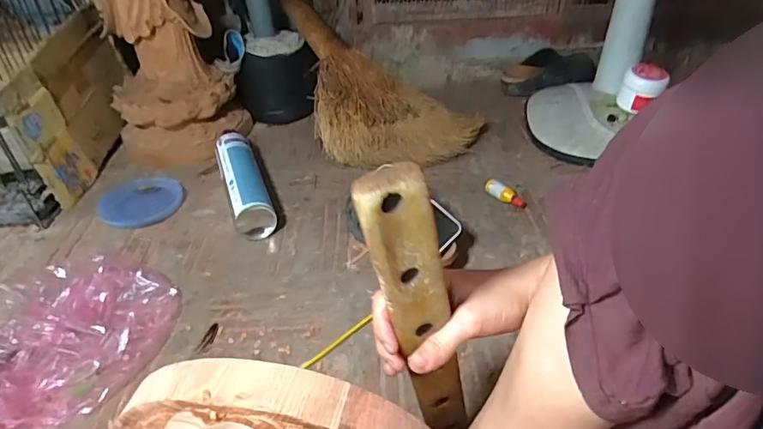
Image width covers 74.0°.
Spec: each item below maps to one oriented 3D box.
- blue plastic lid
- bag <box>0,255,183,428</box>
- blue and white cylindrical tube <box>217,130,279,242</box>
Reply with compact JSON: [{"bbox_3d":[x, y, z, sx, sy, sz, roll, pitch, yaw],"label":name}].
[{"bbox_3d":[-0.413,-0.028,0.875,0.131,0.023,0.122,-2,37,1],"label":"blue plastic lid"},{"bbox_3d":[-0.381,0.141,0.627,0.245,0.077,0.197,-24,42,-26],"label":"bag"},{"bbox_3d":[-0.237,-0.054,0.873,0.062,0.072,0.278,-15,39,-17],"label":"blue and white cylindrical tube"}]

